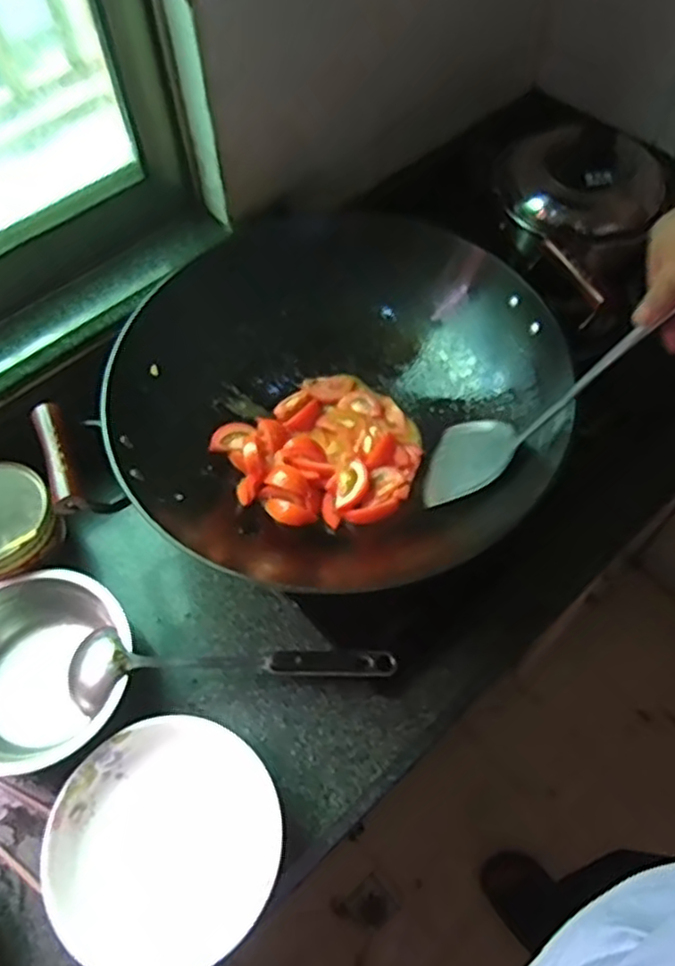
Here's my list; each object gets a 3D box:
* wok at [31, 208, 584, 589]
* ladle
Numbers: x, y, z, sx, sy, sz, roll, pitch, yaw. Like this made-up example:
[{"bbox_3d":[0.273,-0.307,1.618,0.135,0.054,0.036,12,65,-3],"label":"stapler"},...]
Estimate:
[{"bbox_3d":[-0.002,-0.095,0.740,0.452,0.136,0.425,15,61,10],"label":"wok"},{"bbox_3d":[-0.105,0.191,0.685,0.318,0.060,0.077,2,60,3],"label":"ladle"}]

